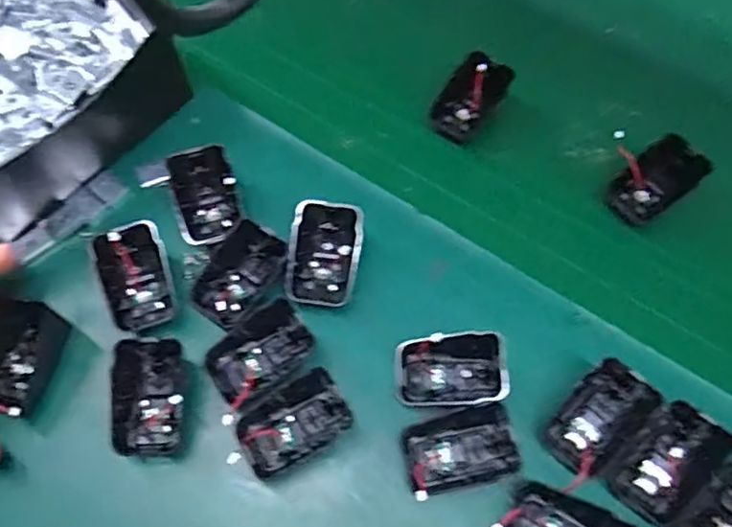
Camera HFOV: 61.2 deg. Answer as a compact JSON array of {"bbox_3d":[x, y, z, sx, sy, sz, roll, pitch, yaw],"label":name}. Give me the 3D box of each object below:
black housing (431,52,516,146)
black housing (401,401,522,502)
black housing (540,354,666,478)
[{"bbox_3d":[0.084,-0.134,0.499,0.043,0.039,0.068,41,73,15],"label":"black housing"},{"bbox_3d":[0.058,0.113,0.377,0.066,0.021,0.043,-13,66,-7],"label":"black housing"},{"bbox_3d":[0.146,0.096,0.386,0.069,0.031,0.041,-40,71,-18],"label":"black housing"}]

